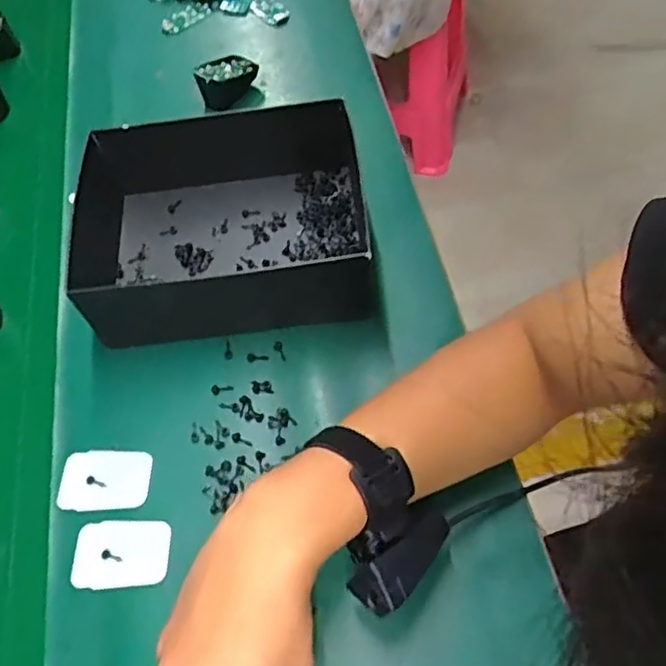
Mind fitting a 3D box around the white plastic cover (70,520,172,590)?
[{"bbox_3d":[-0.150,0.156,0.448,0.068,0.004,0.045,-2,59,2],"label":"white plastic cover"}]

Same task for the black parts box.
[{"bbox_3d":[-0.096,-0.095,0.548,0.248,0.080,0.187,-7,59,-2],"label":"black parts box"}]

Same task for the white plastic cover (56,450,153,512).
[{"bbox_3d":[-0.172,0.111,0.478,0.069,0.004,0.046,-1,60,4],"label":"white plastic cover"}]

